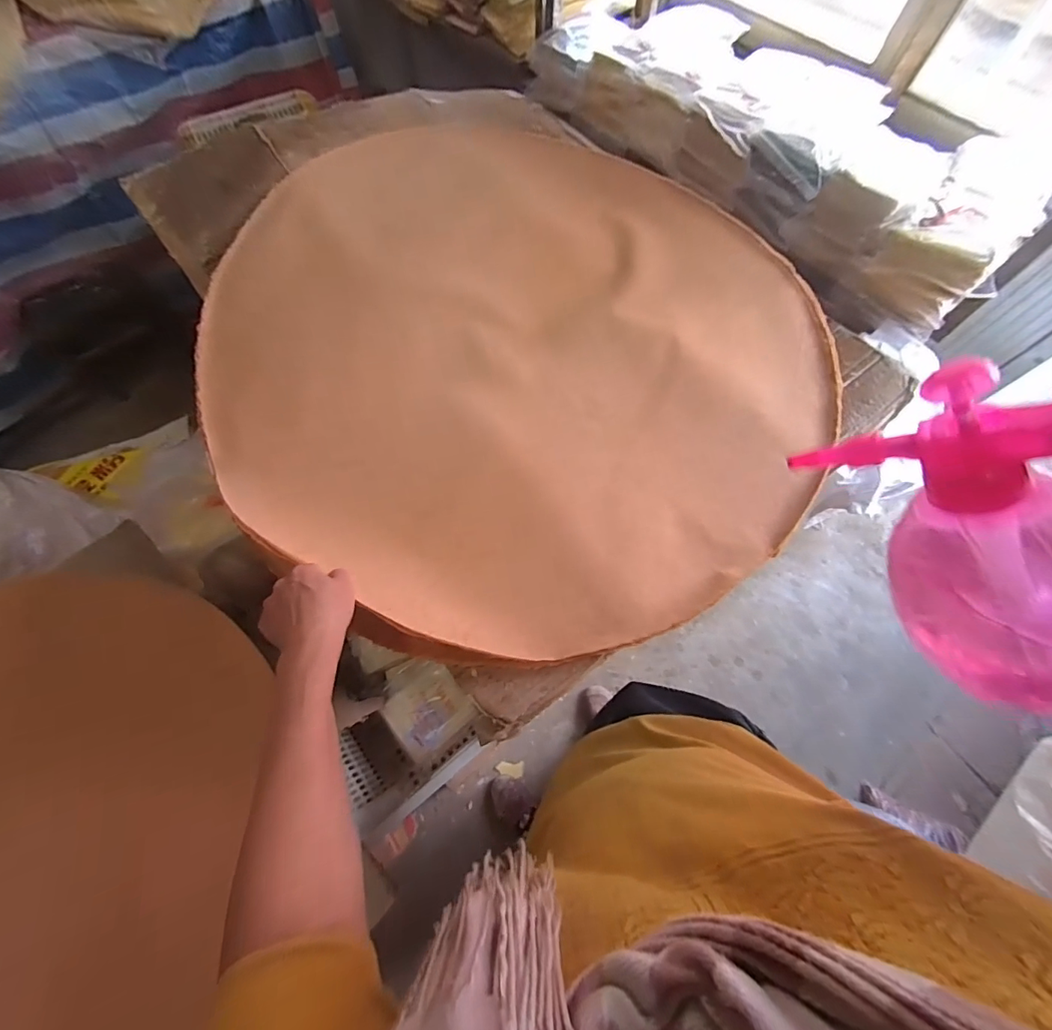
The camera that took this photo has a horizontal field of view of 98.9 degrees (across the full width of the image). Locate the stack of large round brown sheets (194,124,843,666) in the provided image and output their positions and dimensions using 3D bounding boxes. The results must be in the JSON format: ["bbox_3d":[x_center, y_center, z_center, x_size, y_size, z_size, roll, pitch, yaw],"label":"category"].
[{"bbox_3d":[-0.013,-0.236,0.608,0.802,0.076,0.800,33,72,12],"label":"stack of large round brown sheets"}]

